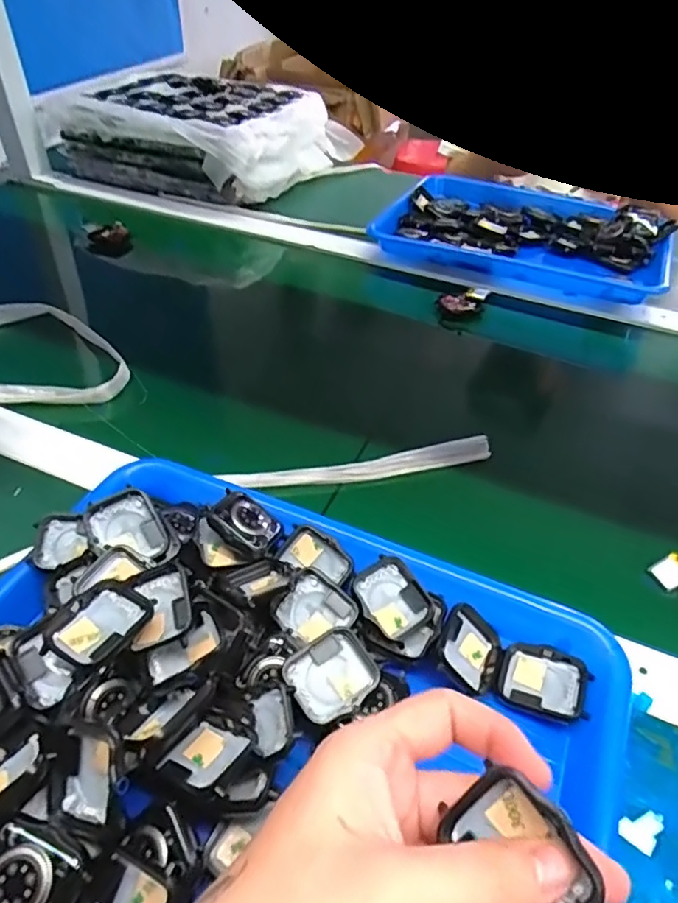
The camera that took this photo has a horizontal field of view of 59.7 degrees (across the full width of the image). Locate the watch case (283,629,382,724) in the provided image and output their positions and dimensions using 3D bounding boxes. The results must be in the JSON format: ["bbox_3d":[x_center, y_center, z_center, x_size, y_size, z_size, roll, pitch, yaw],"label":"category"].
[{"bbox_3d":[-0.003,0.112,0.299,0.041,0.011,0.035,-30,52,-29],"label":"watch case"}]

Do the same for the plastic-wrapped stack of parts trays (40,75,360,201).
[{"bbox_3d":[-0.195,-0.465,0.861,0.378,0.099,0.273,12,45,11],"label":"plastic-wrapped stack of parts trays"}]

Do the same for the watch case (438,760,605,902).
[{"bbox_3d":[0.056,0.125,0.181,0.040,0.011,0.043,-48,48,7],"label":"watch case"}]

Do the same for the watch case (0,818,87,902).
[{"bbox_3d":[-0.122,0.167,0.228,0.040,0.013,0.036,20,47,18],"label":"watch case"}]

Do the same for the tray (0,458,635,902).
[{"bbox_3d":[-0.040,0.129,0.287,0.331,0.060,0.252,19,46,17],"label":"tray"}]

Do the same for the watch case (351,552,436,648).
[{"bbox_3d":[0.030,0.084,0.335,0.035,0.011,0.043,-28,73,-21],"label":"watch case"}]

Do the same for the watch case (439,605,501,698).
[{"bbox_3d":[0.070,0.107,0.325,0.039,0.010,0.043,49,43,-10],"label":"watch case"}]

